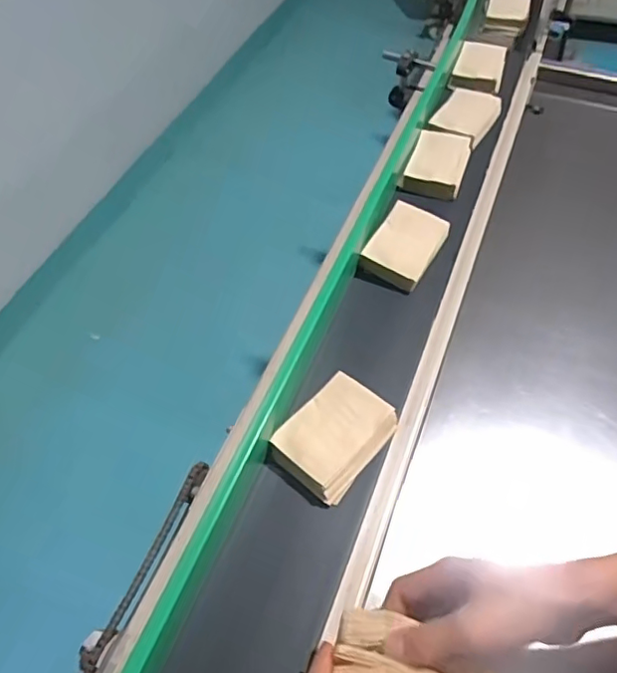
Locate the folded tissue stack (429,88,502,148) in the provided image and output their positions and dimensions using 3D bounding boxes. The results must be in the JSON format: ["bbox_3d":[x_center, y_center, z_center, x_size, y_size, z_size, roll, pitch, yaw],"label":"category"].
[{"bbox_3d":[0.227,-0.318,0.812,0.076,0.022,0.127,32,53,7],"label":"folded tissue stack"}]

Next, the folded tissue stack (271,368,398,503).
[{"bbox_3d":[0.025,0.088,0.521,0.076,0.021,0.102,34,63,24],"label":"folded tissue stack"}]

